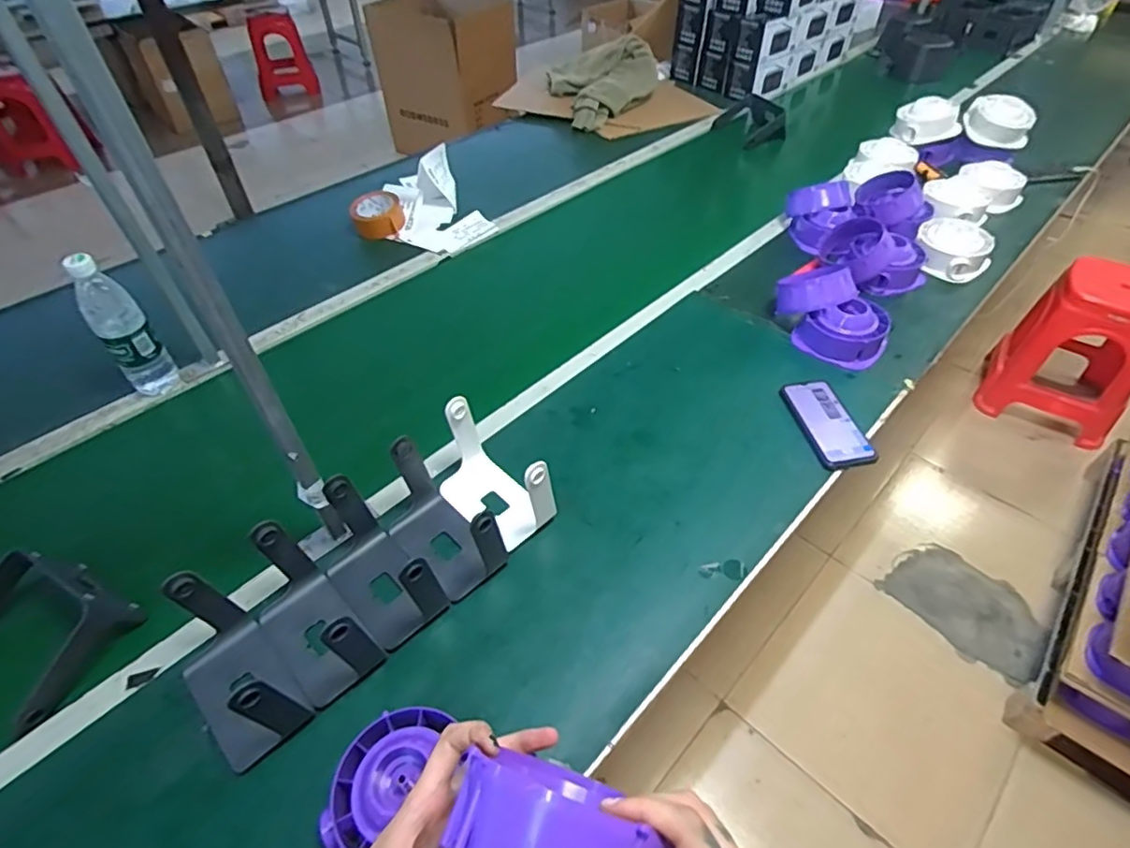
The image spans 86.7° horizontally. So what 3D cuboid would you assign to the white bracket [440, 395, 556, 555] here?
[{"bbox_3d":[-0.099,0.061,0.748,0.088,0.124,0.169,-31,52,-24],"label":"white bracket"}]

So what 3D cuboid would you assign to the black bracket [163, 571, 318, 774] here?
[{"bbox_3d":[-0.341,0.240,0.590,0.086,0.119,0.155,-36,54,-28],"label":"black bracket"}]

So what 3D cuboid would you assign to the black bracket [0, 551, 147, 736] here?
[{"bbox_3d":[-0.582,0.221,0.653,0.154,0.066,0.138,20,50,21],"label":"black bracket"}]

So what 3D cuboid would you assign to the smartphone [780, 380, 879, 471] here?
[{"bbox_3d":[0.379,-0.005,0.868,0.082,0.008,0.165,-8,46,-4],"label":"smartphone"}]

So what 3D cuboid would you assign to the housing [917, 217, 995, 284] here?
[{"bbox_3d":[0.735,-0.324,1.141,0.133,0.080,0.125,26,53,26],"label":"housing"}]

